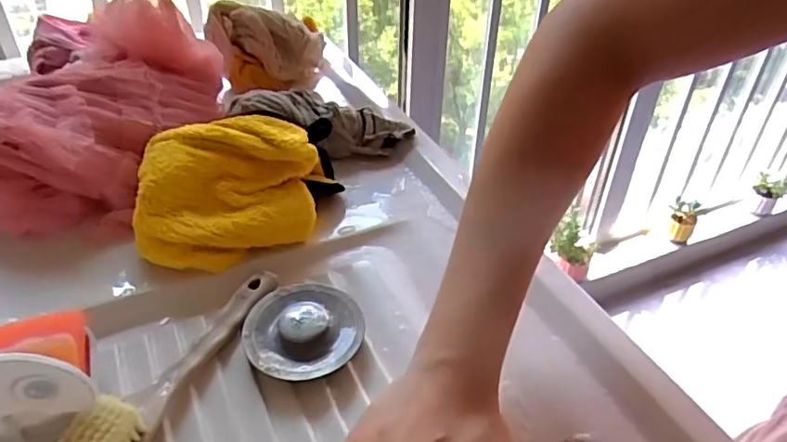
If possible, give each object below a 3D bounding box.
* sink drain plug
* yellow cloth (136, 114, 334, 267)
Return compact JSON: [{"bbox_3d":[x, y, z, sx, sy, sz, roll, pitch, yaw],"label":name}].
[{"bbox_3d":[-0.063,0.075,0.420,0.081,0.023,0.081,-12,40,-16],"label":"sink drain plug"},{"bbox_3d":[-0.133,-0.026,0.477,0.145,0.039,0.114,-13,82,-11],"label":"yellow cloth"}]

